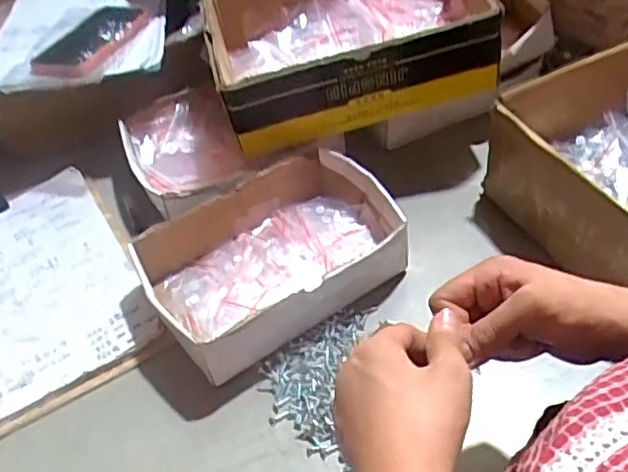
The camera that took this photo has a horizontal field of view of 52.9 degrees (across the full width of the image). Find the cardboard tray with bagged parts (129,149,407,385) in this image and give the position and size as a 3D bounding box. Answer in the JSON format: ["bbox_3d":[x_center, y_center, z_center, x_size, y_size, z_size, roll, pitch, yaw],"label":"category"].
[{"bbox_3d":[-0.043,0.017,0.659,0.258,0.064,0.181,-27,50,-17],"label":"cardboard tray with bagged parts"}]

